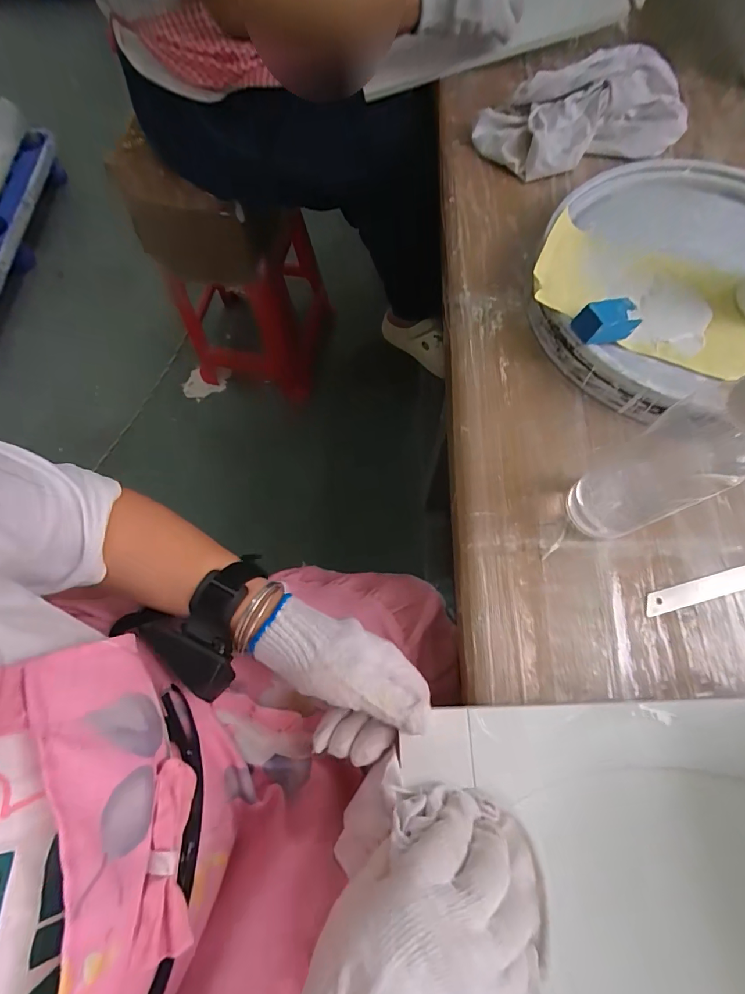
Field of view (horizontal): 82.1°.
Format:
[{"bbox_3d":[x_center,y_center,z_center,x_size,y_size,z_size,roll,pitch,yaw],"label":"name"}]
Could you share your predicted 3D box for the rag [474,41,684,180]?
[{"bbox_3d":[0.240,-0.434,0.484,0.237,0.046,0.114,-15,71,-3],"label":"rag"}]

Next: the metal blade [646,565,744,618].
[{"bbox_3d":[0.263,0.073,0.338,0.099,0.004,0.017,-15,71,-3],"label":"metal blade"}]

